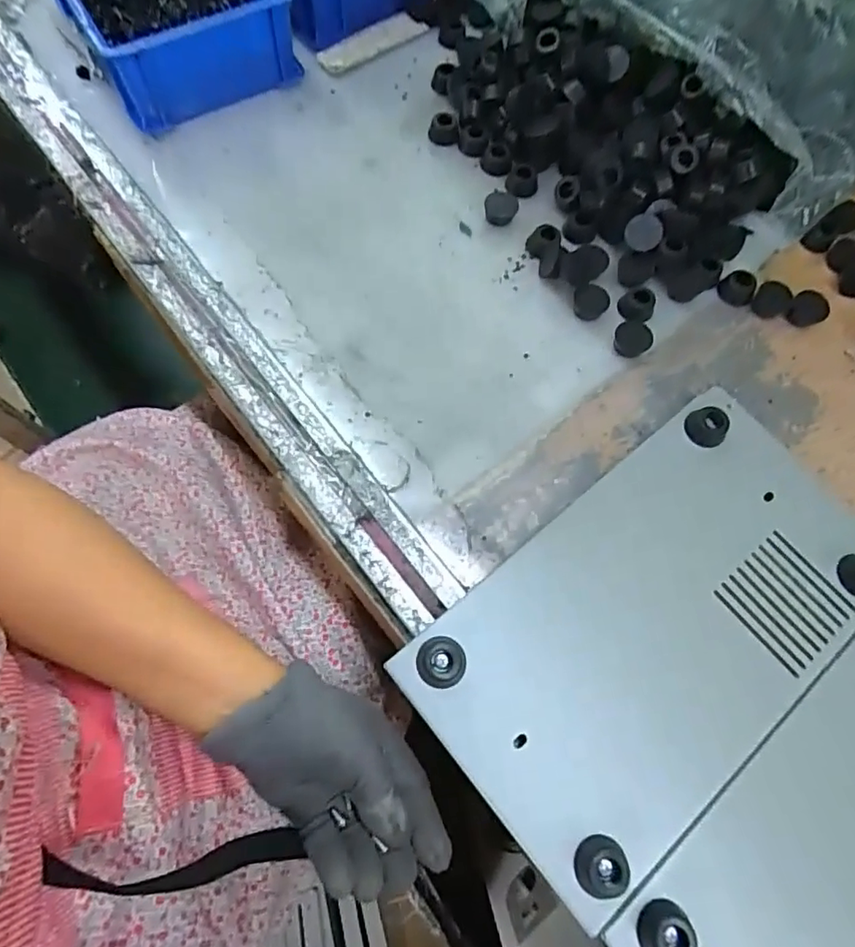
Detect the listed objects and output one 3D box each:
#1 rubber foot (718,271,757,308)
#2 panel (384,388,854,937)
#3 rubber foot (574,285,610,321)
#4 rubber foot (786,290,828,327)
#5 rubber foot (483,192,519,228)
[{"bbox_3d":[0.222,-0.133,0.401,0.019,0.014,0.022,-16,71,-8],"label":"rubber foot"},{"bbox_3d":[0.128,0.080,0.310,0.263,0.029,0.152,-37,75,-14],"label":"panel"},{"bbox_3d":[0.116,-0.121,0.398,0.024,0.008,0.027,23,71,7],"label":"rubber foot"},{"bbox_3d":[0.270,-0.116,0.399,0.023,0.016,0.024,1,70,-2],"label":"rubber foot"},{"bbox_3d":[0.055,-0.199,0.420,0.024,0.014,0.020,14,70,3],"label":"rubber foot"}]

